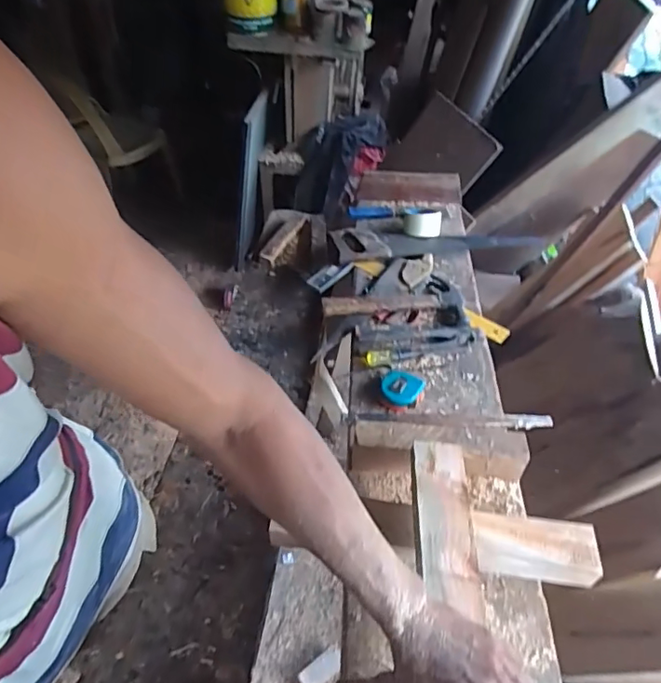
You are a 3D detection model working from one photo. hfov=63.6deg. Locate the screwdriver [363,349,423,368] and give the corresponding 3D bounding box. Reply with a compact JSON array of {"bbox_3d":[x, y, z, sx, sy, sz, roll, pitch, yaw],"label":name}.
[{"bbox_3d":[0.119,0.027,0.981,0.109,0.021,0.035,-8,47,-9],"label":"screwdriver"}]

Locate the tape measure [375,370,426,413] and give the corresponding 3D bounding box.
[{"bbox_3d":[0.120,0.079,0.912,0.081,0.038,0.081,10,46,8],"label":"tape measure"}]

